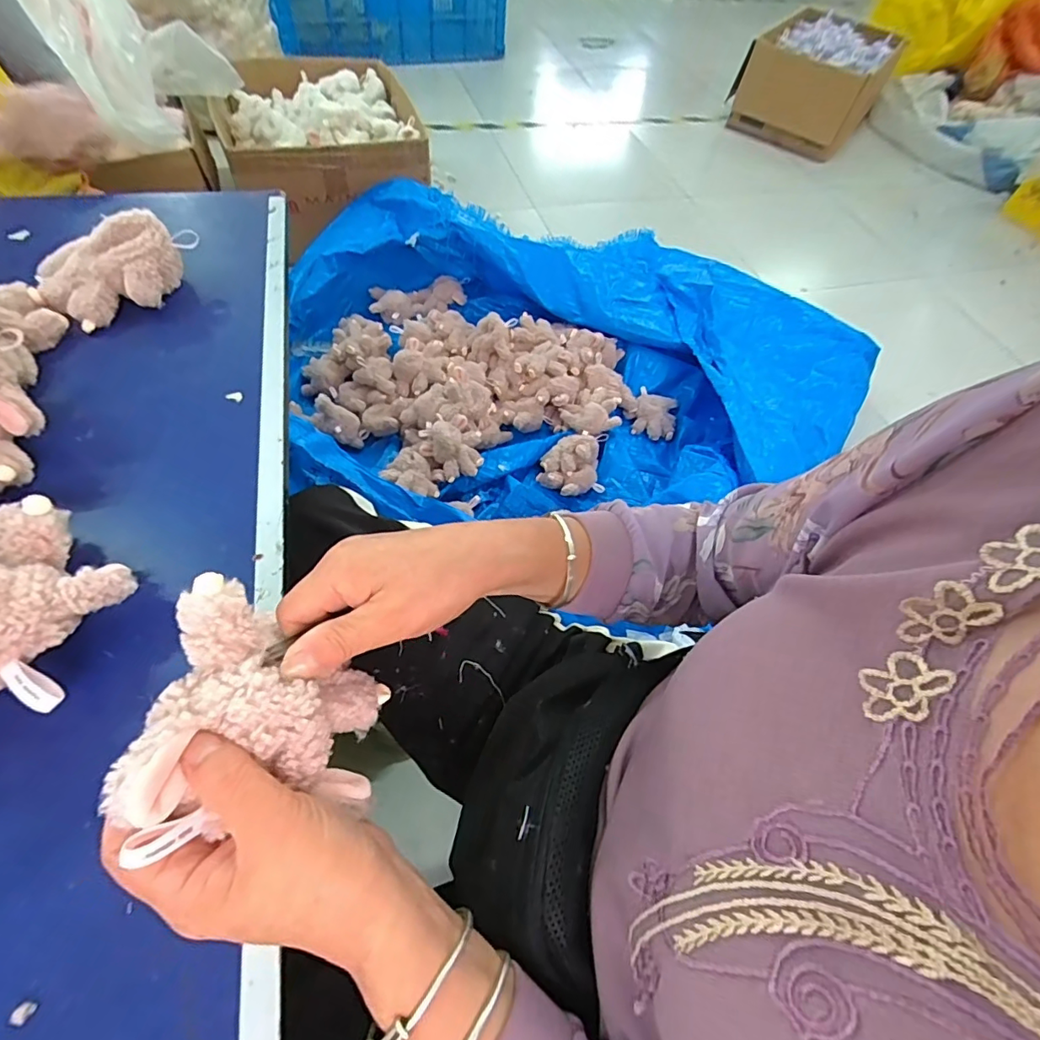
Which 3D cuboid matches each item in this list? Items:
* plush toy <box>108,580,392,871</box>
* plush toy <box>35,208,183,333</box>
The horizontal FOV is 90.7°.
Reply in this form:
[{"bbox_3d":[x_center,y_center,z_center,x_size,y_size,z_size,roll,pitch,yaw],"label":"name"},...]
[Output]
[{"bbox_3d":[-0.131,0.102,0.267,0.113,0.058,0.116,29,50,-36],"label":"plush toy"},{"bbox_3d":[-0.406,-0.246,0.506,0.127,0.060,0.085,-20,62,-18],"label":"plush toy"}]

